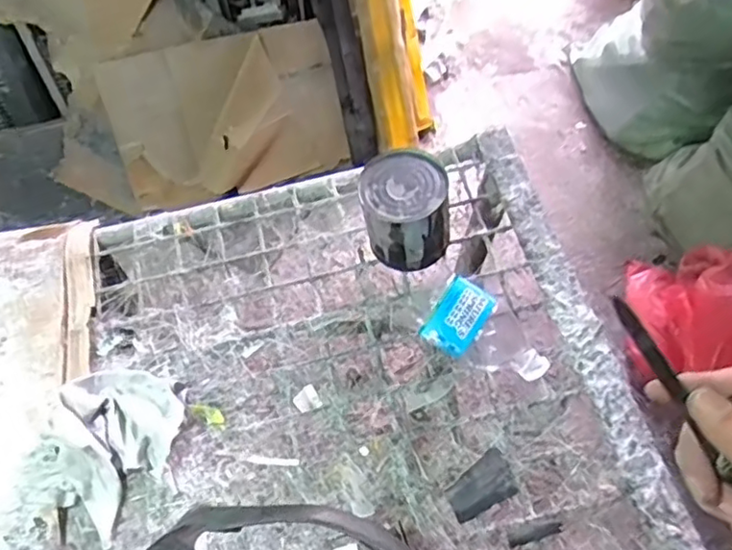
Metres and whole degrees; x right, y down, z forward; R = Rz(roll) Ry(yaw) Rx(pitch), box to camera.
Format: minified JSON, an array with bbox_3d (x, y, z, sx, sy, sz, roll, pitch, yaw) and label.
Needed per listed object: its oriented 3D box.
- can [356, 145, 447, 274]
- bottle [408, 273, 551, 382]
[{"bbox_3d":[0.044,-0.076,0.727,0.099,0.107,0.096,0,60,0],"label":"can"},{"bbox_3d":[0.127,0.059,0.671,0.152,0.083,0.082,22,63,12],"label":"bottle"}]

